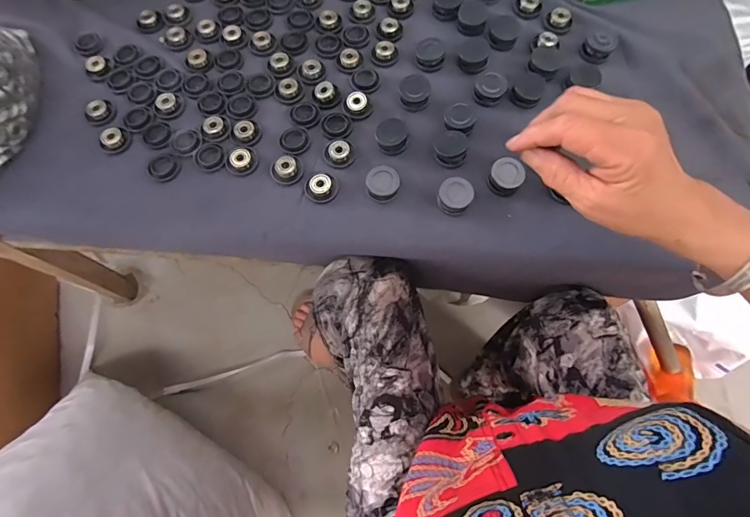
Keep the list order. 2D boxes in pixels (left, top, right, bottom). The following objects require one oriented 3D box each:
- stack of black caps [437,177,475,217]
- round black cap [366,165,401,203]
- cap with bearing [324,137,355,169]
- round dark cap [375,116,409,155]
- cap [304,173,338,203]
[{"bbox_3d":[0.078,-0.060,0.415,0.032,0.023,0.031,21,72,8],"label":"stack of black caps"},{"bbox_3d":[0.008,-0.074,0.425,0.033,0.020,0.030,0,71,1],"label":"round black cap"},{"bbox_3d":[-0.037,-0.110,0.441,0.031,0.009,0.030,0,71,1],"label":"cap with bearing"},{"bbox_3d":[0.018,-0.125,0.440,0.034,0.023,0.030,3,71,2],"label":"round dark cap"},{"bbox_3d":[-0.054,-0.072,0.427,0.032,0.011,0.028,11,71,5],"label":"cap"}]

